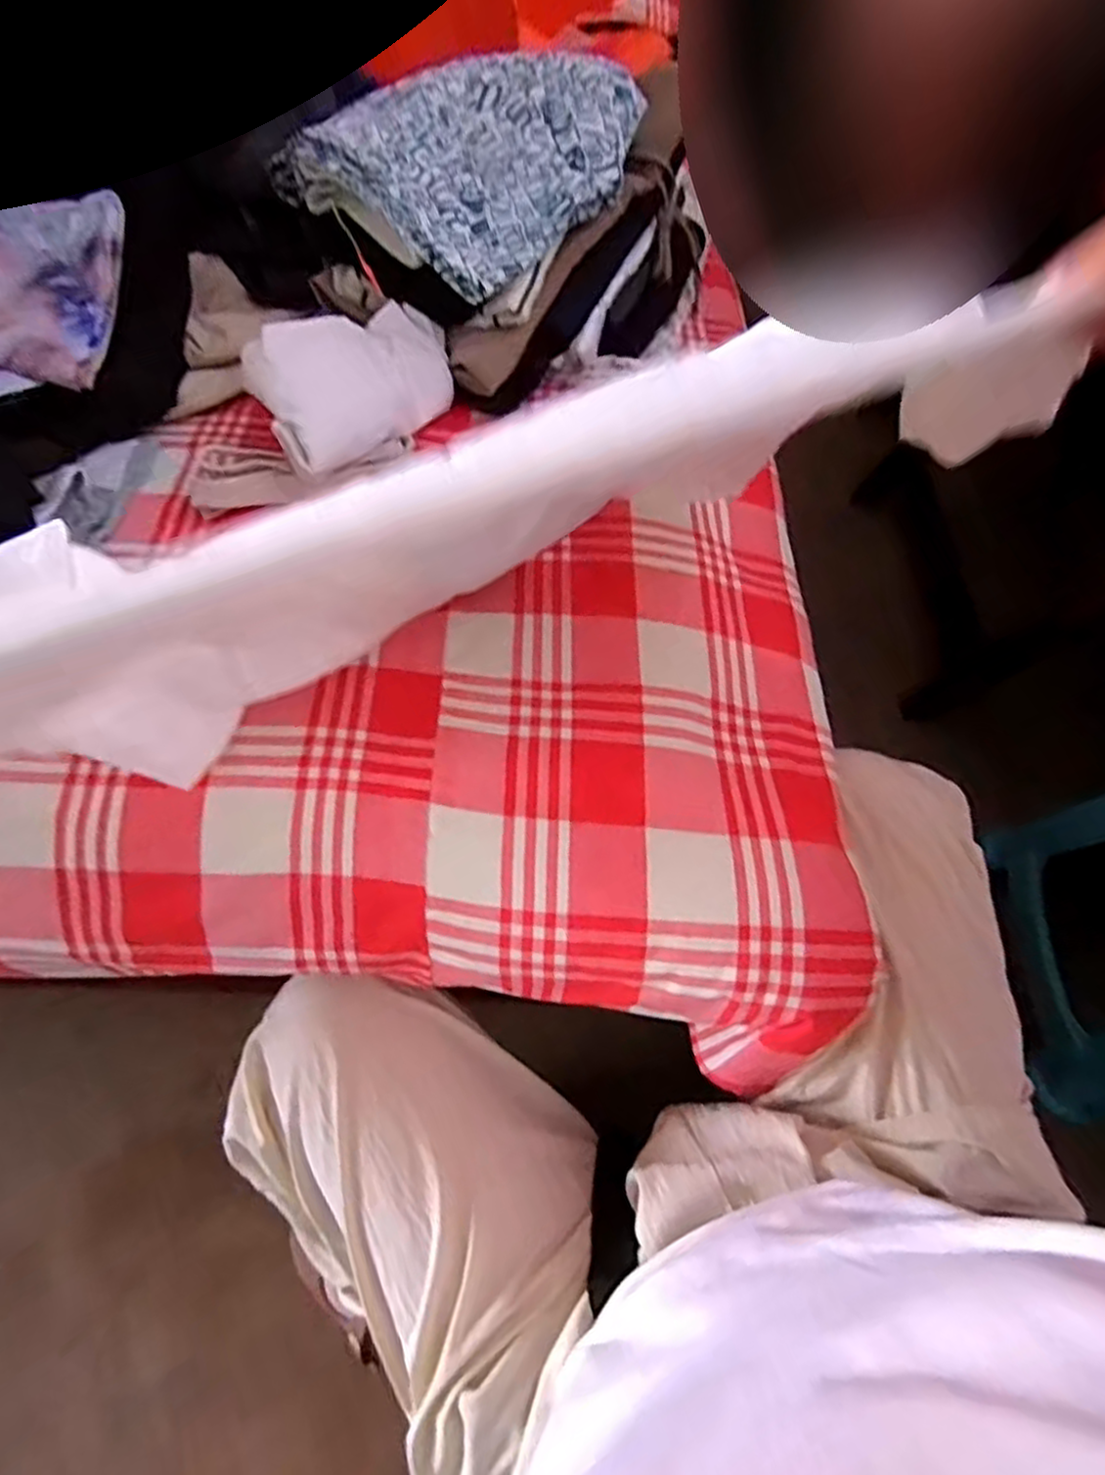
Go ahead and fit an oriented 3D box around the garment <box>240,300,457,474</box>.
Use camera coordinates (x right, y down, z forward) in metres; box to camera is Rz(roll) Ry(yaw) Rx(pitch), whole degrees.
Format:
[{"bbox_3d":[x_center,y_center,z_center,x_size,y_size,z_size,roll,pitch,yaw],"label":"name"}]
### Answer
[{"bbox_3d":[-0.158,-0.285,0.551,0.087,0.071,0.175,36,69,19],"label":"garment"}]

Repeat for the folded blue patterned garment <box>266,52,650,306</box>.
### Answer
[{"bbox_3d":[-0.072,-0.490,0.580,0.233,0.068,0.227,41,70,20],"label":"folded blue patterned garment"}]

